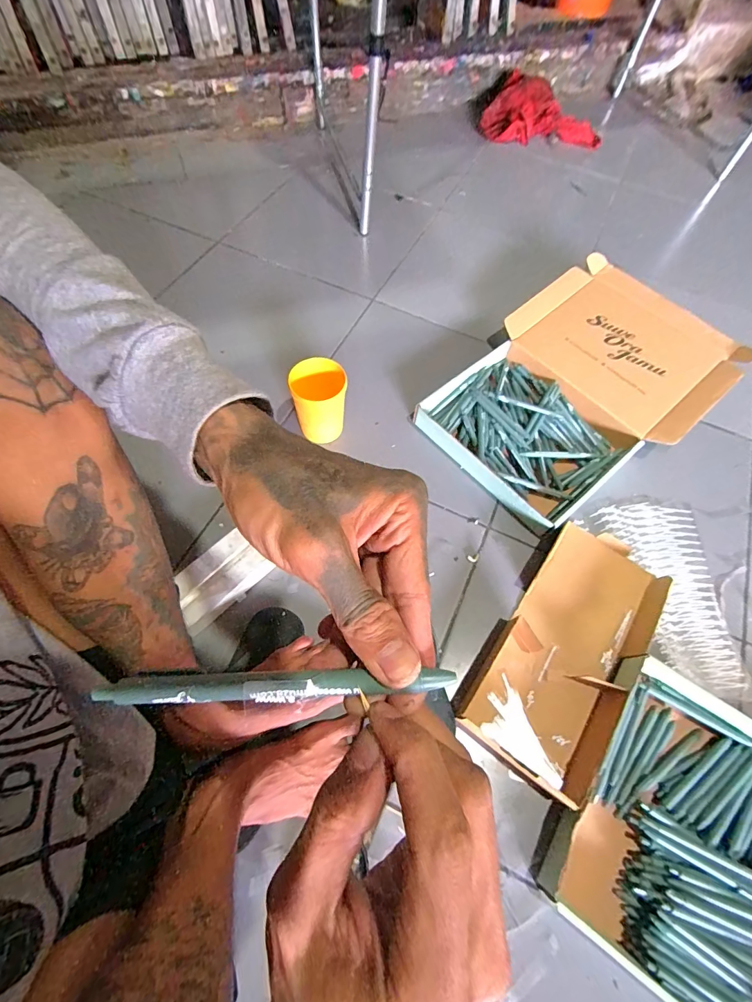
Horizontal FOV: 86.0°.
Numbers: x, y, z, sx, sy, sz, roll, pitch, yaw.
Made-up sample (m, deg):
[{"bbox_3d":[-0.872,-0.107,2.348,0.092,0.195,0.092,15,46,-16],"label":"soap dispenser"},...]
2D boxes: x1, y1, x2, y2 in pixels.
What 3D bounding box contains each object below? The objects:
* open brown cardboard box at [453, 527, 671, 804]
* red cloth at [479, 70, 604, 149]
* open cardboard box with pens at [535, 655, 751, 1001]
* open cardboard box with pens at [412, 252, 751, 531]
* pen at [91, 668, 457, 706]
[{"bbox_3d":[0.278,0.195,0.570,0.179,0.047,0.376,33,68,13],"label":"open brown cardboard box"},{"bbox_3d":[0.490,-1.158,1.198,0.349,0.124,0.149,-4,65,-4],"label":"red cloth"},{"bbox_3d":[0.489,0.464,0.446,0.540,0.066,0.322,35,69,14],"label":"open cardboard box with pens"},{"bbox_3d":[0.365,-0.210,0.744,0.525,0.088,0.356,-37,71,-17],"label":"open cardboard box with pens"},{"bbox_3d":[-0.042,0.075,0.164,0.143,0.006,0.011,-3,65,2],"label":"pen"}]

